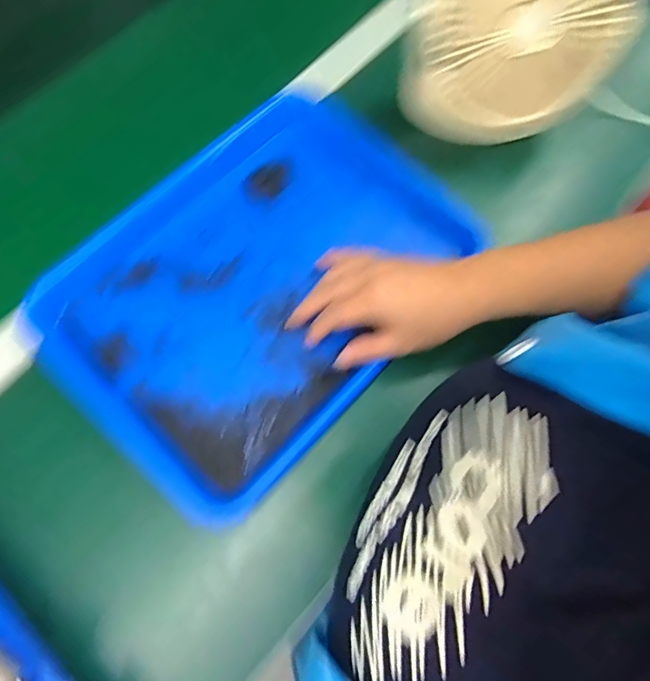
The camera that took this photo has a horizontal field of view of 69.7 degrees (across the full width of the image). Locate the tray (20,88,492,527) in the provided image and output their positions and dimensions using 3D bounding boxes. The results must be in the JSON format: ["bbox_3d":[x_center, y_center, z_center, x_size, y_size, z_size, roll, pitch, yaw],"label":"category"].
[{"bbox_3d":[-0.055,-0.050,0.401,0.247,0.042,0.329,43,76,8],"label":"tray"}]

